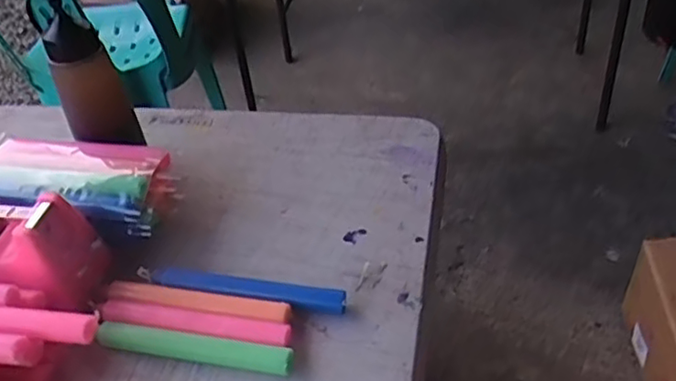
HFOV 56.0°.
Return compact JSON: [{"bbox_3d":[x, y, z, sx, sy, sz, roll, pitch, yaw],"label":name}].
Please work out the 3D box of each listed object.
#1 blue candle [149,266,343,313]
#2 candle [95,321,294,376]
[{"bbox_3d":[-0.072,0.080,0.510,0.159,0.018,0.019,5,42,14],"label":"blue candle"},{"bbox_3d":[-0.108,0.118,0.477,0.156,0.017,0.016,6,42,15],"label":"candle"}]

